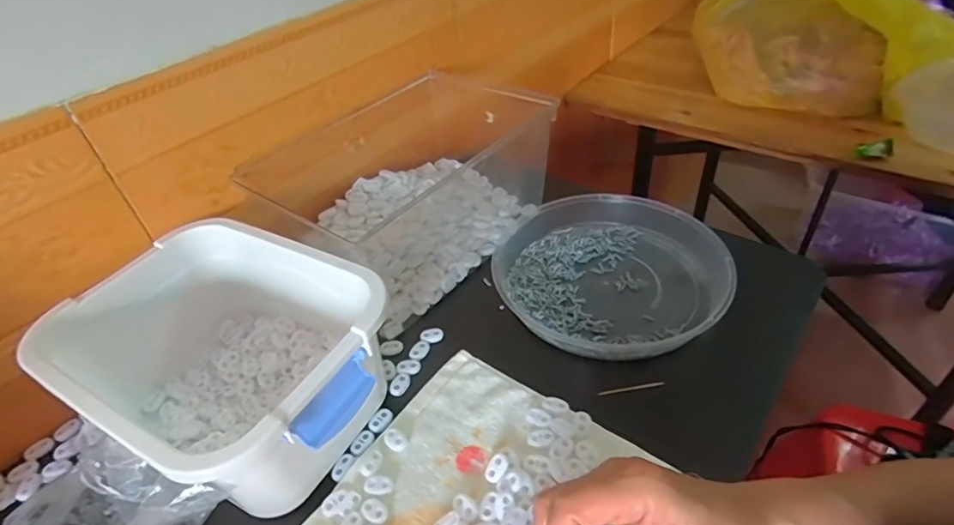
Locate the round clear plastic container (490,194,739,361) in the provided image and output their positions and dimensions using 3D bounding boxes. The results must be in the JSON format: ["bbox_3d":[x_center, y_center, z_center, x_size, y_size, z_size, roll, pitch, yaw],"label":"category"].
[{"bbox_3d":[0.134,0.006,0.535,0.228,0.036,0.217,-4,41,3],"label":"round clear plastic container"}]

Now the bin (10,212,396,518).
[{"bbox_3d":[-0.204,0.083,0.427,0.260,0.120,0.188,18,47,25],"label":"bin"}]

